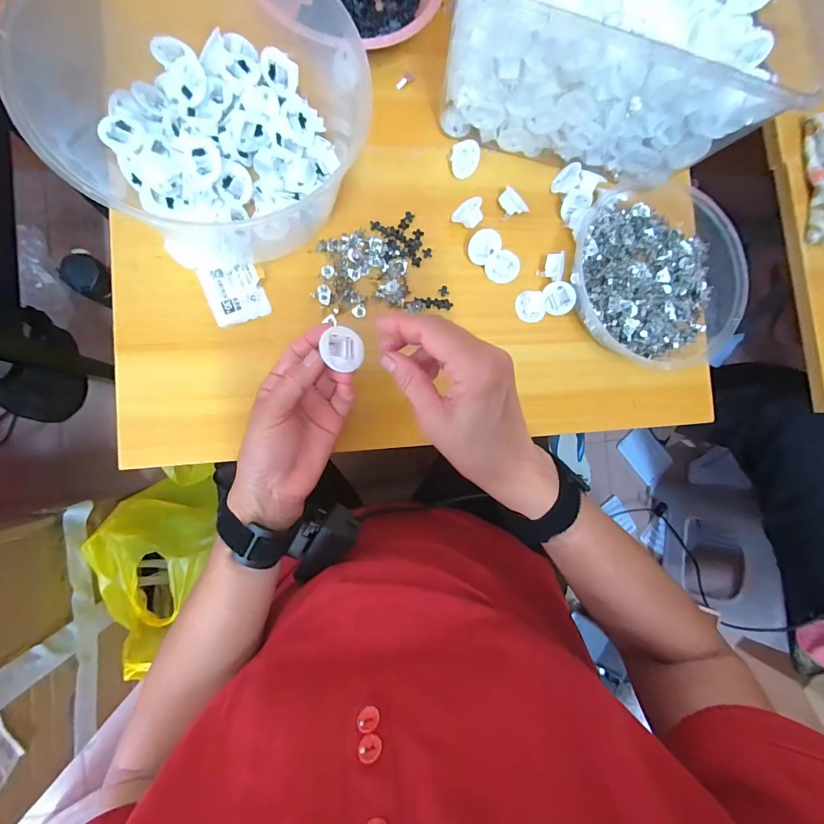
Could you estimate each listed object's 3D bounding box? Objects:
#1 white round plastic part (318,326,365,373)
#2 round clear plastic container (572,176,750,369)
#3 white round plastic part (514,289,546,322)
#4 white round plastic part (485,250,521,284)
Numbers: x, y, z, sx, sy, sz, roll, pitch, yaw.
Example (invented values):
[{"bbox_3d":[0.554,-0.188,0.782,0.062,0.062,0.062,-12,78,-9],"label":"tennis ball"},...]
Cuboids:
[{"bbox_3d":[-0.052,-0.046,0.279,0.033,0.011,0.033,7,77,-33],"label":"white round plastic part"},{"bbox_3d":[0.255,-0.143,0.396,0.180,0.032,0.193,0,88,-8],"label":"round clear plastic container"},{"bbox_3d":[0.122,-0.108,0.392,0.029,0.010,0.032,-32,93,-8],"label":"white round plastic part"},{"bbox_3d":[0.090,-0.145,0.382,0.033,0.007,0.031,7,109,5],"label":"white round plastic part"}]

